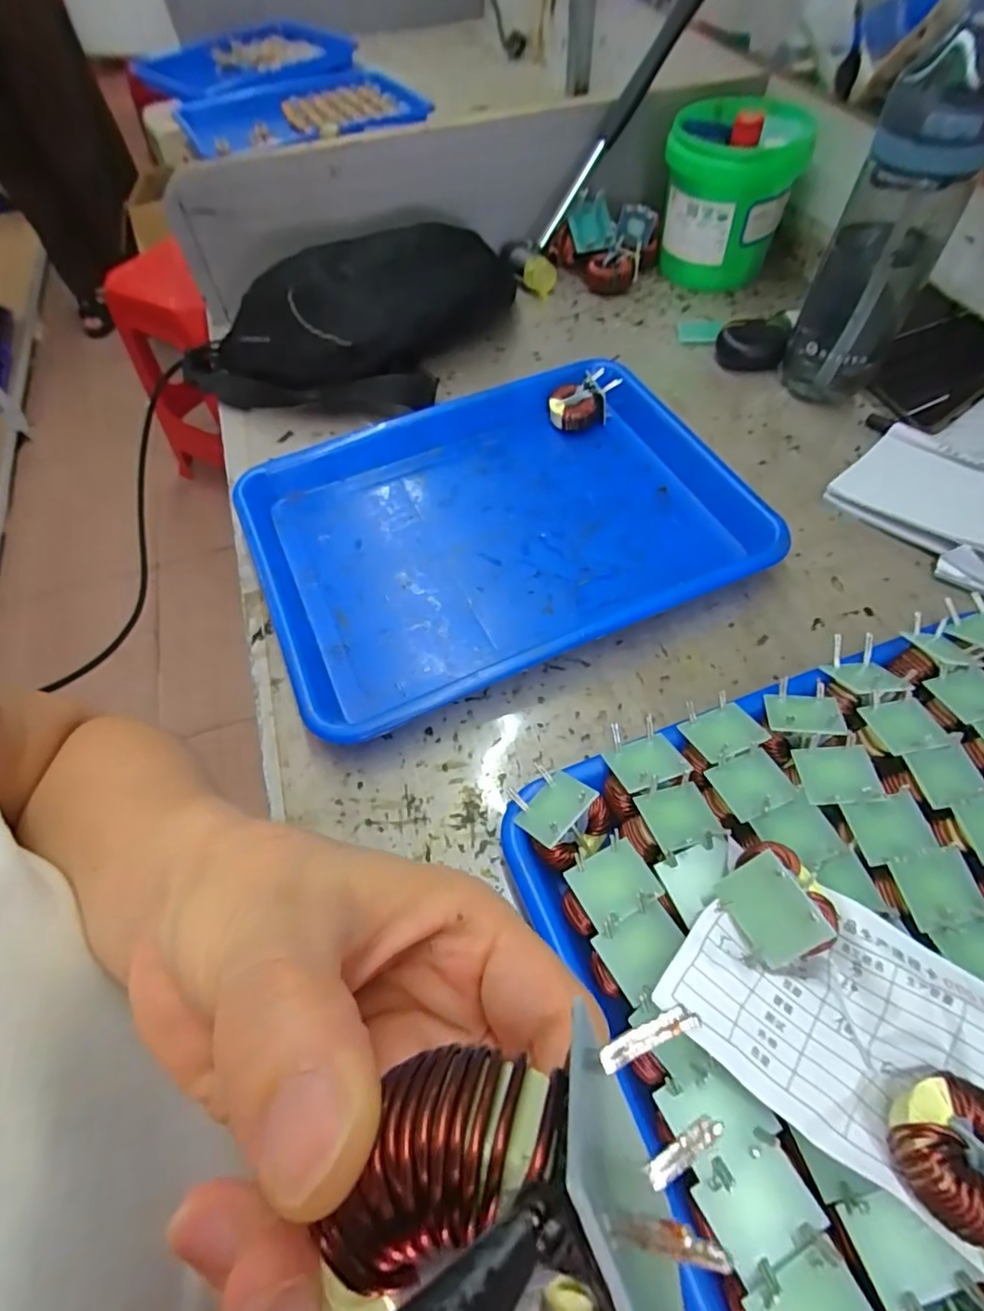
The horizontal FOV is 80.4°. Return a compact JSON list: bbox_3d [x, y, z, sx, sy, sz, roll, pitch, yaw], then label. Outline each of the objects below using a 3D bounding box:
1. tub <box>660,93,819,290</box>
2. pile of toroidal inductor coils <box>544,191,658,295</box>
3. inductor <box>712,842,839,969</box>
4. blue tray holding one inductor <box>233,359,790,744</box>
[{"bbox_3d":[0.225,-0.444,0.562,0.118,0.126,0.111,10,60,10],"label":"tub"},{"bbox_3d":[0.112,-0.422,0.594,0.095,0.060,0.082,30,65,20],"label":"pile of toroidal inductor coils"},{"bbox_3d":[0.116,0.100,0.237,0.030,0.036,0.041,-45,58,23],"label":"inductor"},{"bbox_3d":[-0.002,-0.095,0.424,0.328,0.034,0.253,-23,60,-10],"label":"blue tray holding one inductor"}]

